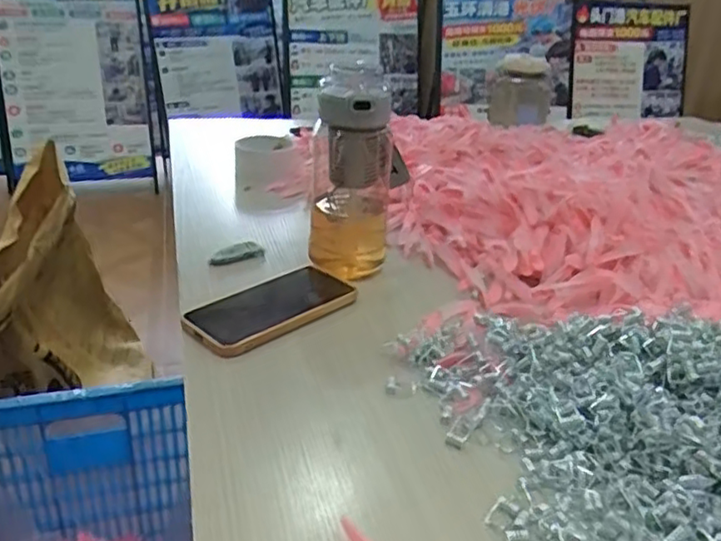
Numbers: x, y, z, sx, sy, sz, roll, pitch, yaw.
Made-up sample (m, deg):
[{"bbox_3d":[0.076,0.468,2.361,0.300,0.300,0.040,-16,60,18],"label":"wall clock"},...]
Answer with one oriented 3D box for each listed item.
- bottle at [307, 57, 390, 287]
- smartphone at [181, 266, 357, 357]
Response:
[{"bbox_3d":[-0.009,-0.098,0.647,0.073,0.207,0.070,5,28,7],"label":"bottle"},{"bbox_3d":[-0.081,0.033,0.598,0.083,0.015,0.169,23,35,36],"label":"smartphone"}]

